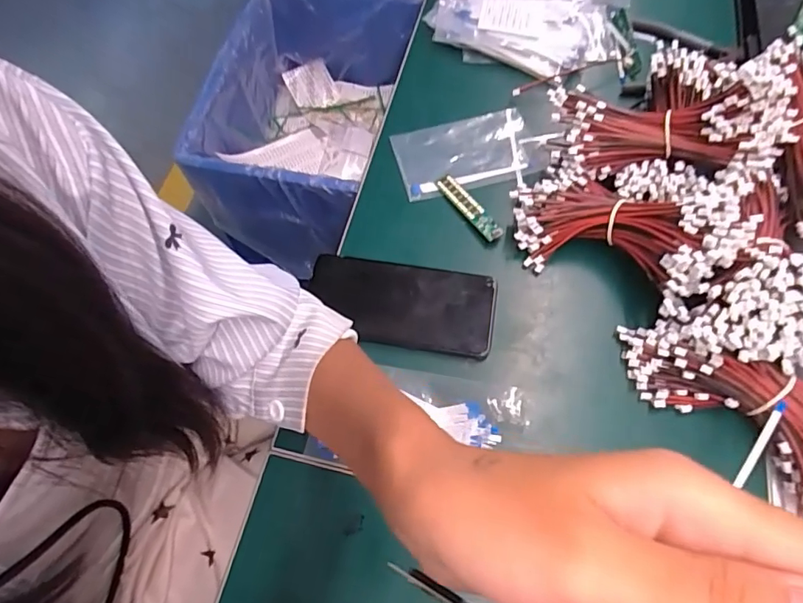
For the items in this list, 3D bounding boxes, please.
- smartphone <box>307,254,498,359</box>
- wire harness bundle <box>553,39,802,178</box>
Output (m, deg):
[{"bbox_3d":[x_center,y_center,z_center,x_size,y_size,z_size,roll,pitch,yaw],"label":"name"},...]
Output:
[{"bbox_3d":[-0.001,0.002,0.415,0.152,0.009,0.075,8,65,5],"label":"smartphone"},{"bbox_3d":[0.217,-0.144,0.405,0.175,0.071,0.066,-1,63,19],"label":"wire harness bundle"}]

